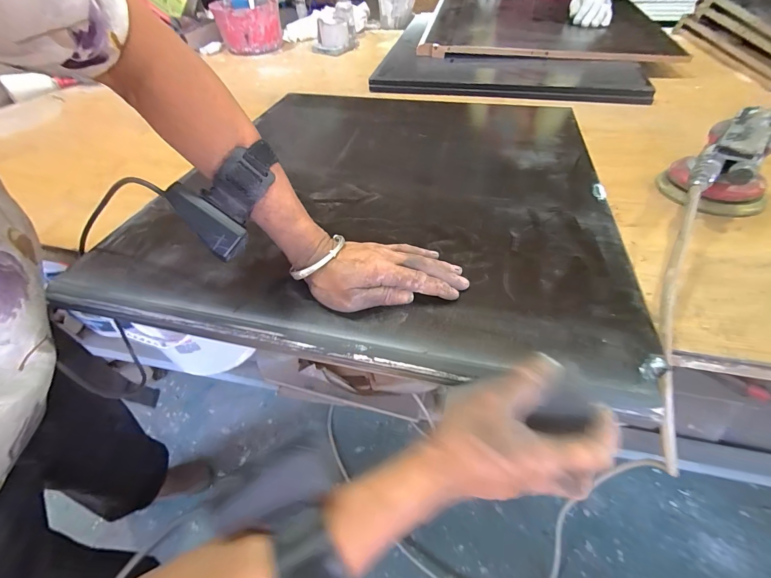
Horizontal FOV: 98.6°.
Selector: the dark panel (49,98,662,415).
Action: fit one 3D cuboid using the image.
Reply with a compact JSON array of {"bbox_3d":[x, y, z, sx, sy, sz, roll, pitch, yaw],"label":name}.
[{"bbox_3d":[0.000,-0.151,0.468,0.556,0.041,0.568,7,47,12],"label":"dark panel"}]

